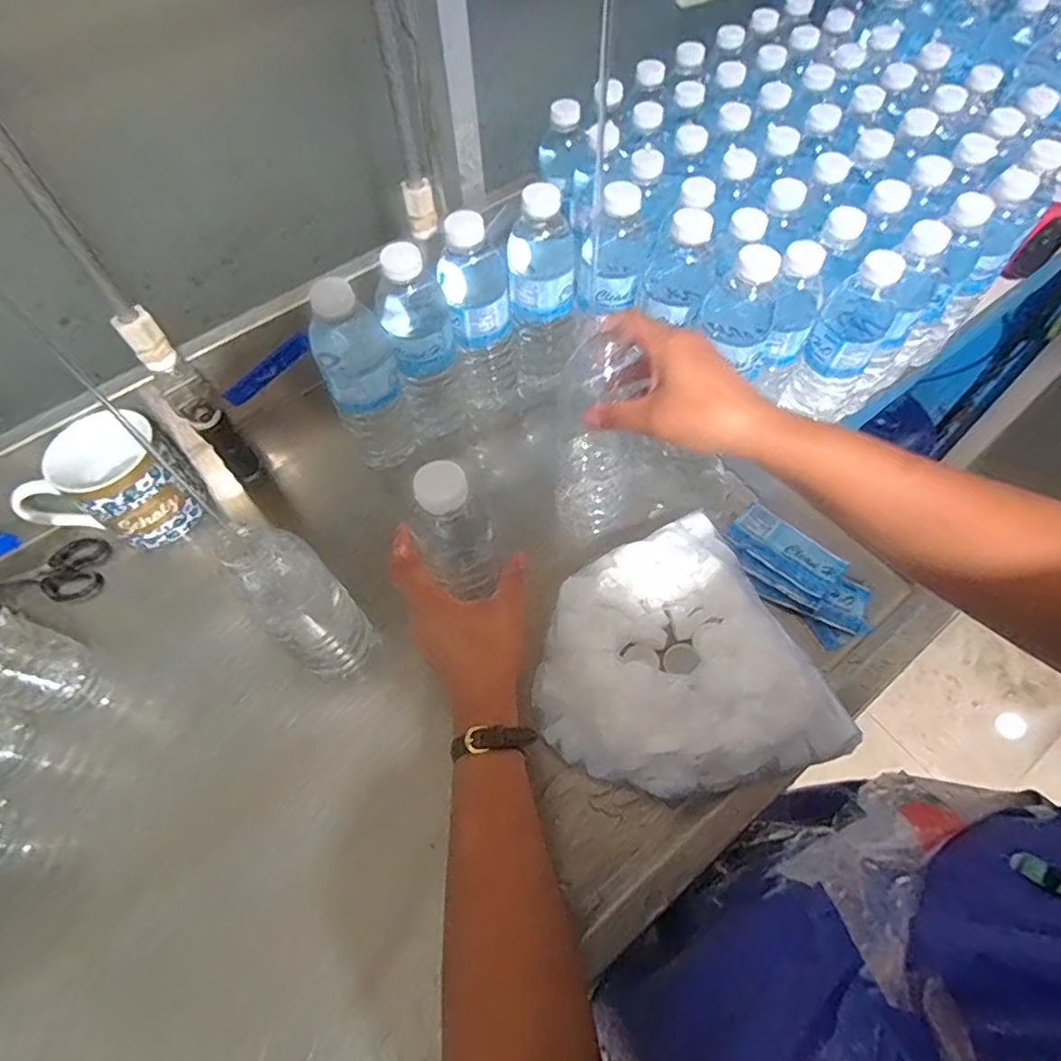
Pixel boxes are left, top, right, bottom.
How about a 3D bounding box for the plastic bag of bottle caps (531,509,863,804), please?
[{"bbox_3d":[0.107,0.099,0.481,0.217,0.061,0.217,-15,61,-6],"label":"plastic bag of bottle caps"}]

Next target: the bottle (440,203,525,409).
[{"bbox_3d":[-0.045,-0.194,0.556,0.066,0.195,0.052,-2,60,1],"label":"bottle"}]

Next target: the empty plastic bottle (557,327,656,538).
[{"bbox_3d":[0.059,-0.073,0.488,0.059,0.203,0.067,14,61,5],"label":"empty plastic bottle"}]

